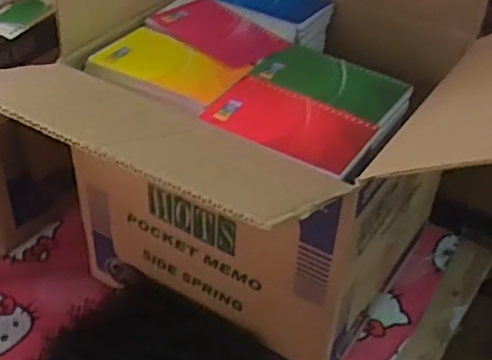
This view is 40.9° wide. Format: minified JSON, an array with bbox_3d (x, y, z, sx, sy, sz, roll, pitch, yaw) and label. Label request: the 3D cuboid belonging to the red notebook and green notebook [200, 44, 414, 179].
[{"bbox_3d":[0.058,-0.070,0.571,0.136,0.007,0.154,24,44,22],"label":"red notebook and green notebook"}]

